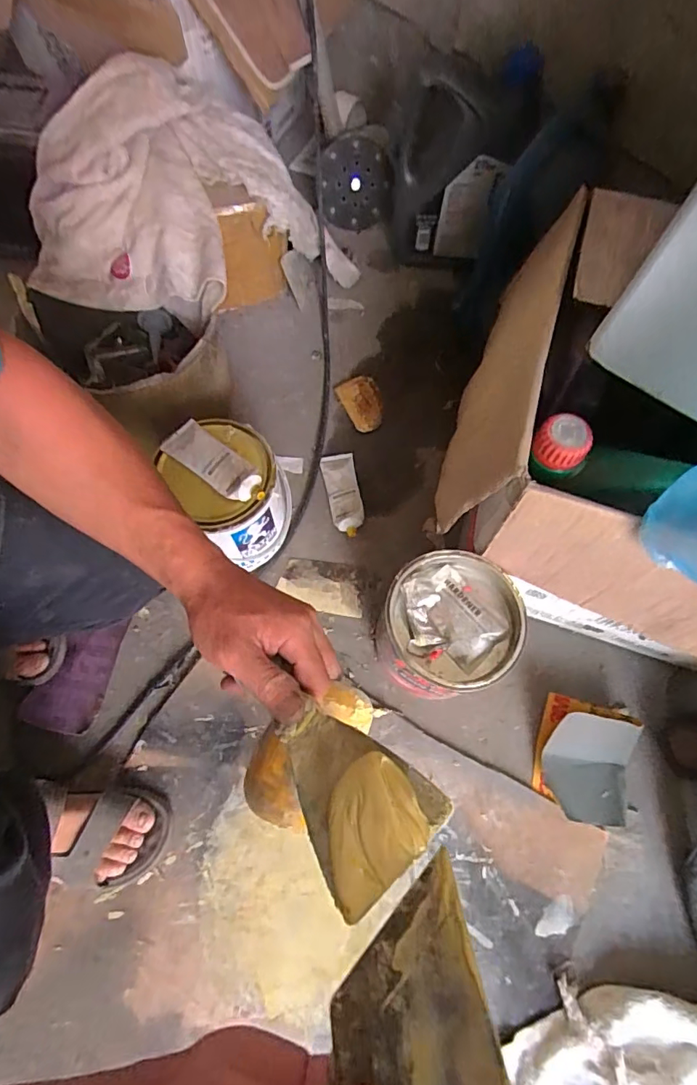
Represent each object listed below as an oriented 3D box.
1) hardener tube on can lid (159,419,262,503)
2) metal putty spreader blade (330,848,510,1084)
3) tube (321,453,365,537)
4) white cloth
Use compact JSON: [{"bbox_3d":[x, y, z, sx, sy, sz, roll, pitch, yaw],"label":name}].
[{"bbox_3d":[-0.155,-0.094,0.579,0.139,0.023,0.052,35,72,13],"label":"hardener tube on can lid"},{"bbox_3d":[0.026,0.208,0.192,0.077,0.128,0.006,-39,113,12],"label":"metal putty spreader blade"},{"bbox_3d":[-0.009,-0.075,0.750,0.050,0.030,0.138,-9,69,-2],"label":"tube"},{"bbox_3d":[-0.263,-0.485,0.730,0.306,0.225,0.381,21,69,8],"label":"white cloth"}]

